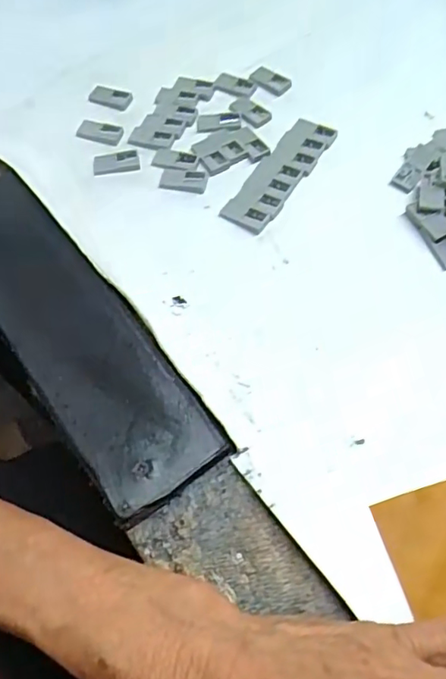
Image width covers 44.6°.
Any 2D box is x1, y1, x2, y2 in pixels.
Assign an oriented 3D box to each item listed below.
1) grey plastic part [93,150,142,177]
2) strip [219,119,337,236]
[{"bbox_3d":[-0.067,-0.111,0.340,0.030,0.009,0.012,-3,62,14],"label":"grey plastic part"},{"bbox_3d":[0.035,-0.101,0.329,0.029,0.005,0.091,29,67,15],"label":"strip"}]

